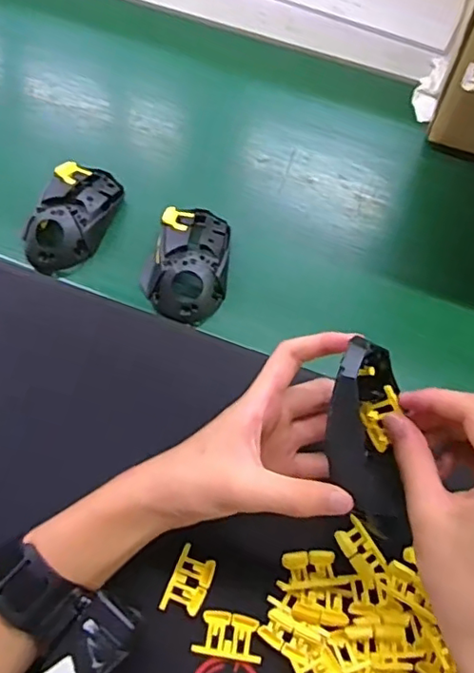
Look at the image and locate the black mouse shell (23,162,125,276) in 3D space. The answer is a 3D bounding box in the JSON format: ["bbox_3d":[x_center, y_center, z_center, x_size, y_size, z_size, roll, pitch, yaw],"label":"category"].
[{"bbox_3d":[-0.151,-0.114,0.528,0.066,0.036,0.118,15,61,5],"label":"black mouse shell"}]

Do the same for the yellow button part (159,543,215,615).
[{"bbox_3d":[-0.032,0.166,0.387,0.026,0.007,0.042,21,61,8],"label":"yellow button part"}]

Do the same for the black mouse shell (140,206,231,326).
[{"bbox_3d":[-0.042,-0.069,0.505,0.073,0.033,0.110,12,60,3],"label":"black mouse shell"}]

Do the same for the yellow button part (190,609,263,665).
[{"bbox_3d":[-0.005,0.196,0.374,0.043,0.010,0.027,11,60,3],"label":"yellow button part"}]

